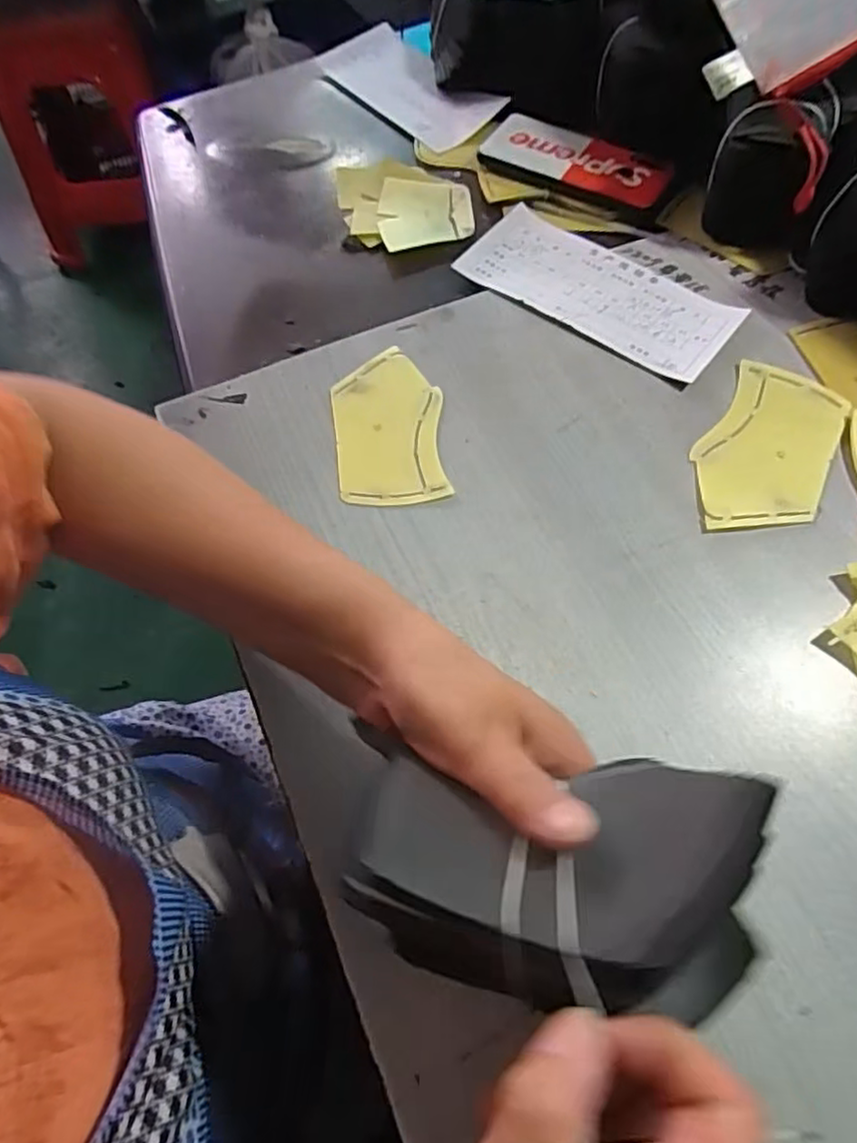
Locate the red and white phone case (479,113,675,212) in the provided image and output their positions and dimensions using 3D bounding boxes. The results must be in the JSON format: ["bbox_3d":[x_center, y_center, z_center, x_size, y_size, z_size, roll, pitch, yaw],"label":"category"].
[{"bbox_3d":[0.127,-0.357,0.576,0.162,0.020,0.064,27,67,16],"label":"red and white phone case"}]

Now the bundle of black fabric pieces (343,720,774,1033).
[{"bbox_3d":[0.040,0.097,0.219,0.131,0.046,0.079,1,62,4],"label":"bundle of black fabric pieces"}]

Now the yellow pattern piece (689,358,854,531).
[{"bbox_3d":[0.221,-0.080,0.430,0.077,0.004,0.142,24,66,15],"label":"yellow pattern piece"}]

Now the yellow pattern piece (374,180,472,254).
[{"bbox_3d":[-0.002,-0.302,0.557,0.079,0.009,0.088,0,62,3],"label":"yellow pattern piece"}]

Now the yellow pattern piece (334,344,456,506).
[{"bbox_3d":[-0.028,-0.099,0.450,0.072,0.005,0.128,-8,62,-1],"label":"yellow pattern piece"}]

